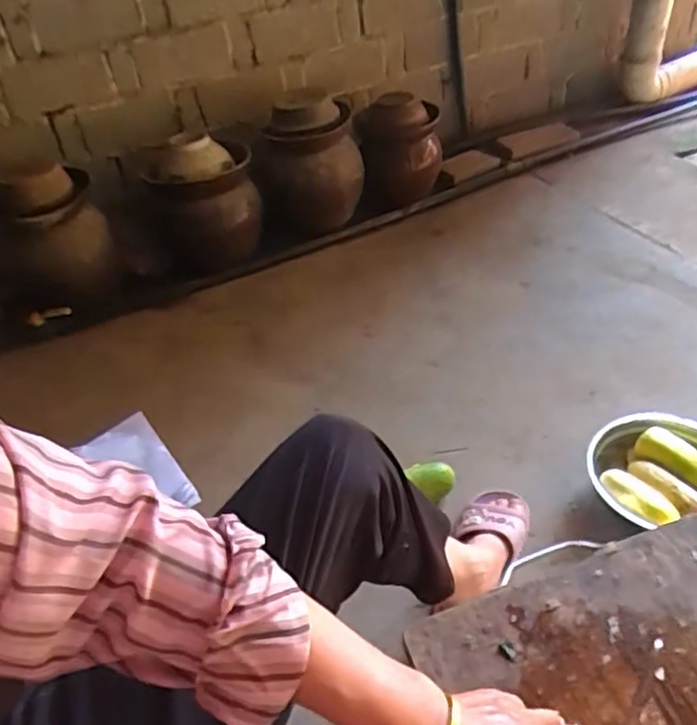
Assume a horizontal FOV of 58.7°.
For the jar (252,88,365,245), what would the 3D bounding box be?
[{"bbox_3d":[-0.114,-0.529,1.701,0.283,0.340,0.253,-11,42,-4],"label":"jar"}]

